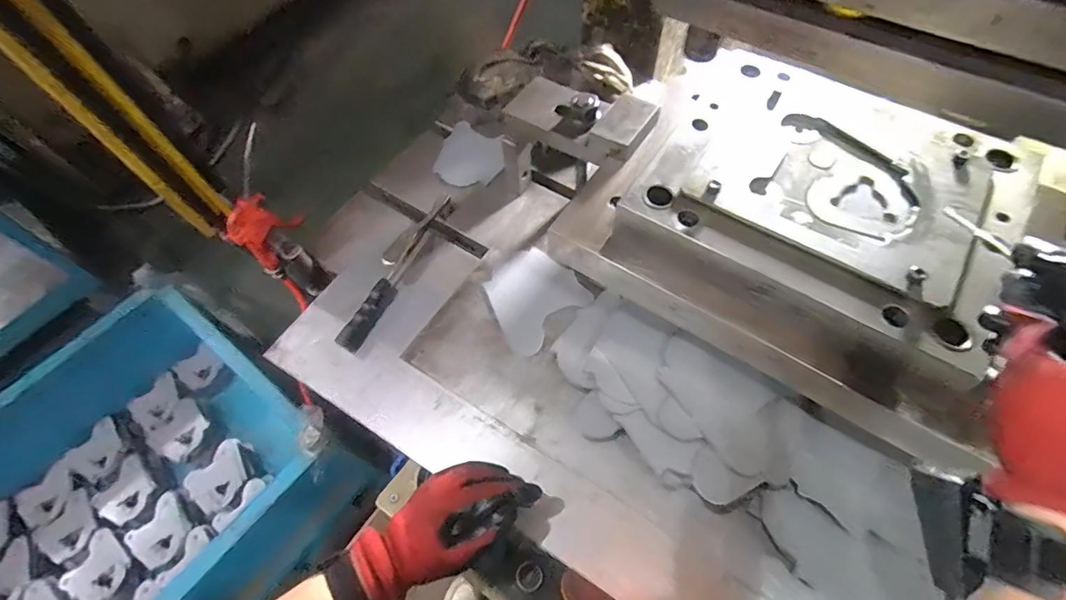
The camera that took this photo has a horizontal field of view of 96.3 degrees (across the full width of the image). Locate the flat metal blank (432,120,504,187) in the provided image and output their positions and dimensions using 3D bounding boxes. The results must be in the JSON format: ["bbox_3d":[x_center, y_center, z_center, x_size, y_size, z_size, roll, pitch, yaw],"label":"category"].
[{"bbox_3d":[-0.099,-0.227,0.764,0.102,0.008,0.109,0,68,-1],"label":"flat metal blank"}]

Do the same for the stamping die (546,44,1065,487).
[{"bbox_3d":[0.272,-0.085,0.493,0.380,0.097,0.326,33,67,19],"label":"stamping die"}]

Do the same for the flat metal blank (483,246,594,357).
[{"bbox_3d":[-0.004,-0.004,0.638,0.128,0.005,0.123,-40,66,-18],"label":"flat metal blank"}]

